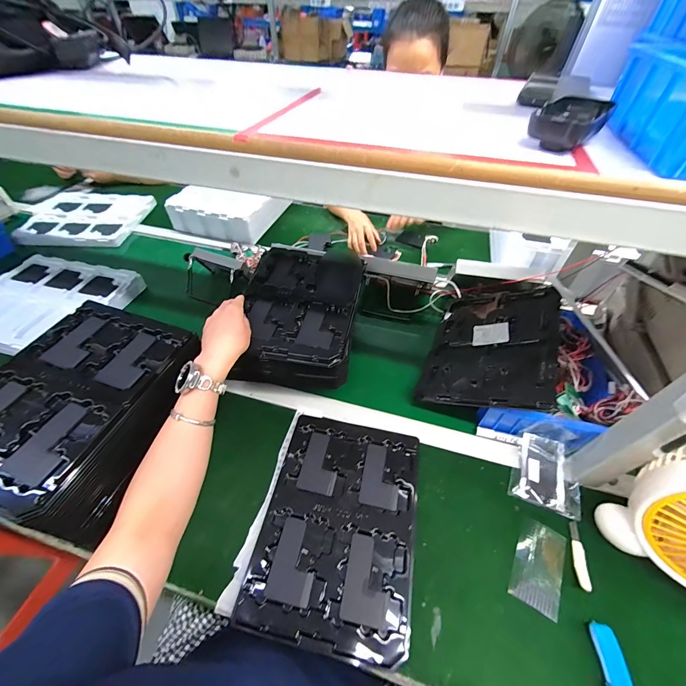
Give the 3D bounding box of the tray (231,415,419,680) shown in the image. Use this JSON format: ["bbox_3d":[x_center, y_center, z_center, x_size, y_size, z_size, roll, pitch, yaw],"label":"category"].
[{"bbox_3d":[-0.004,0.257,0.477,0.216,0.016,0.290,11,49,7],"label":"tray"}]

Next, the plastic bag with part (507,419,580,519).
[{"bbox_3d":[0.331,0.196,0.506,0.098,0.062,0.116,19,51,14],"label":"plastic bag with part"}]

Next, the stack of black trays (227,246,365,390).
[{"bbox_3d":[-0.080,-0.062,0.620,0.204,0.078,0.285,8,49,5],"label":"stack of black trays"}]

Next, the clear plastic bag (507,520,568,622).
[{"bbox_3d":[0.274,0.309,0.449,0.058,0.008,0.110,20,48,25],"label":"clear plastic bag"}]

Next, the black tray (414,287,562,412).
[{"bbox_3d":[0.274,0.001,0.603,0.218,0.019,0.279,-2,46,40],"label":"black tray"}]

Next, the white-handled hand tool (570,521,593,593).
[{"bbox_3d":[0.332,0.296,0.448,0.018,0.010,0.086,17,51,13],"label":"white-handled hand tool"}]

